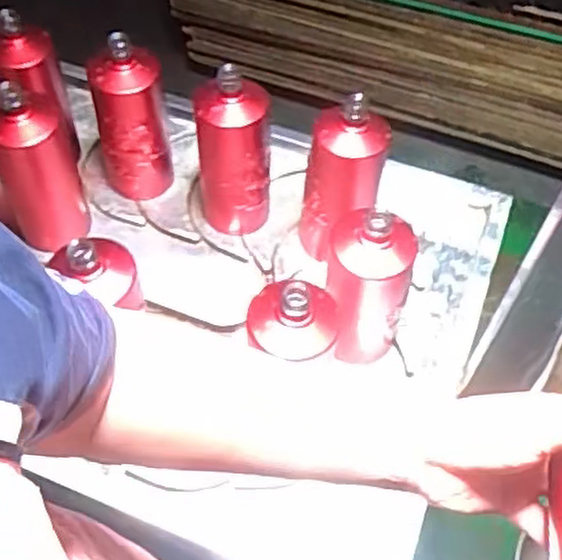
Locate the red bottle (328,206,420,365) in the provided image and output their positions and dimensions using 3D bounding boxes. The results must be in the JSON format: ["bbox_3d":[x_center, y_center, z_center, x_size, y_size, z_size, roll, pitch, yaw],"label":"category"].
[{"bbox_3d":[0.086,0.014,0.767,0.078,0.184,0.085,6,56,3],"label":"red bottle"}]

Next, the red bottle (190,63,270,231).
[{"bbox_3d":[-0.052,-0.145,0.873,0.087,0.198,0.073,7,56,3],"label":"red bottle"}]

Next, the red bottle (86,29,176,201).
[{"bbox_3d":[-0.174,-0.187,0.893,0.075,0.199,0.070,8,56,4],"label":"red bottle"}]

